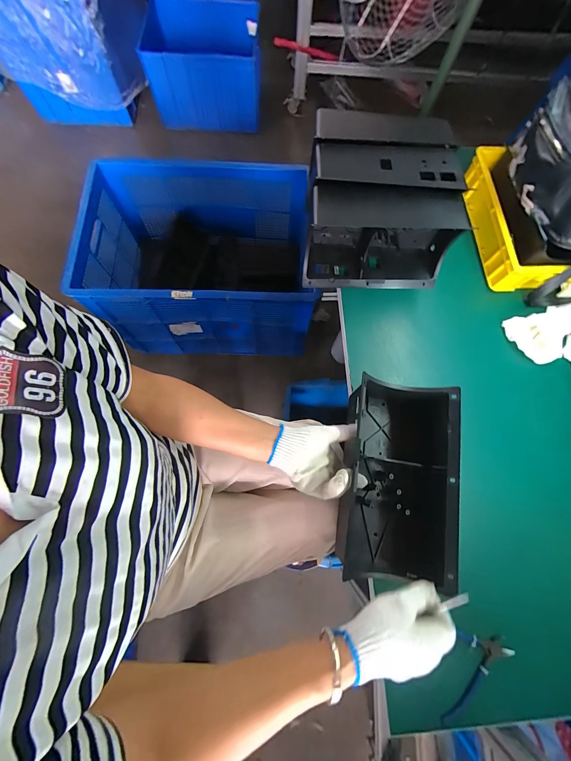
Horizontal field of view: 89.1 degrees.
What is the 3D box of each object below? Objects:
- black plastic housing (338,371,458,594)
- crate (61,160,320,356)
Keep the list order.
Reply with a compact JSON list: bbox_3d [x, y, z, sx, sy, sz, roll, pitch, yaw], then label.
[{"bbox_3d":[0.189,0.156,0.496,0.169,0.135,0.306,8,74,0],"label":"black plastic housing"},{"bbox_3d":[-0.296,-0.458,1.174,0.798,0.446,0.571,-1,74,-2],"label":"crate"}]

